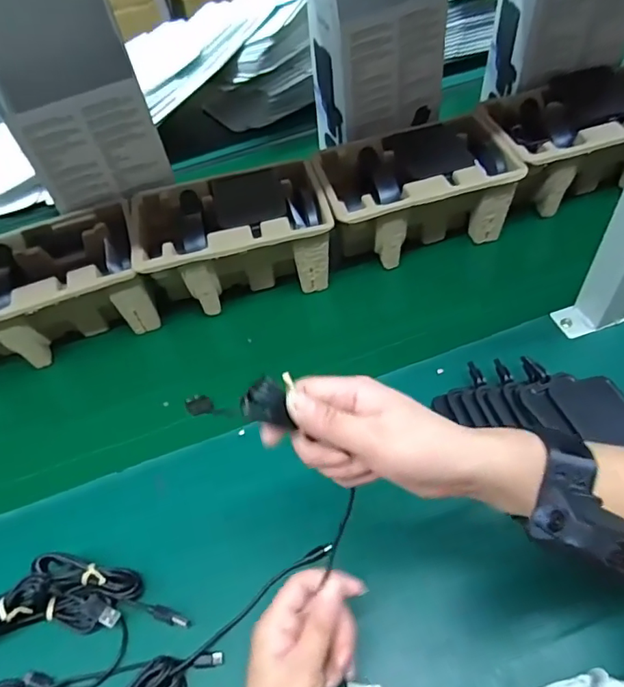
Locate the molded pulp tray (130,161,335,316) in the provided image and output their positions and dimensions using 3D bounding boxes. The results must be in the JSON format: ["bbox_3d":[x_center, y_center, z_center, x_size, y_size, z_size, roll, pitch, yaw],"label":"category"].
[{"bbox_3d":[-0.095,-0.125,0.637,0.228,0.104,0.141,-14,50,-7],"label":"molded pulp tray"}]

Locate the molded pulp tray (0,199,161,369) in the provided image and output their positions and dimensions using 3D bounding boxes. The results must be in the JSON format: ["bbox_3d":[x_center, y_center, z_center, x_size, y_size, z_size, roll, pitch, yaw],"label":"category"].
[{"bbox_3d":[-0.309,-0.063,0.622,0.226,0.104,0.145,-18,50,-10],"label":"molded pulp tray"}]

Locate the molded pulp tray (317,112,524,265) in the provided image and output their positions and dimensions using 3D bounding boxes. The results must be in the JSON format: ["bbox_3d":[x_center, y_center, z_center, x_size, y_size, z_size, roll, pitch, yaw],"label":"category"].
[{"bbox_3d":[0.125,-0.187,0.653,0.226,0.105,0.145,-16,50,-9],"label":"molded pulp tray"}]

